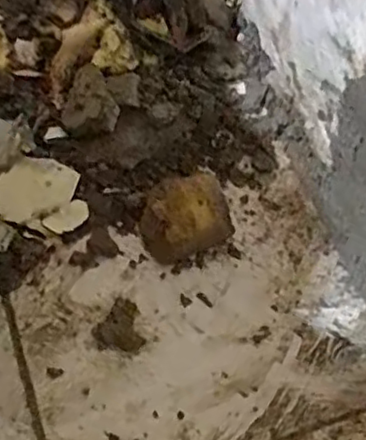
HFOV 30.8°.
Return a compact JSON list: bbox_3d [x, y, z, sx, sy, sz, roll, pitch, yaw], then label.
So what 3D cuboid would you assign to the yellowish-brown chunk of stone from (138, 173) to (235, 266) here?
[{"bbox_3d":[0.005,-0.004,0.606,0.089,0.045,0.071,-26,65,-17],"label":"yellowish-brown chunk of stone"}]

